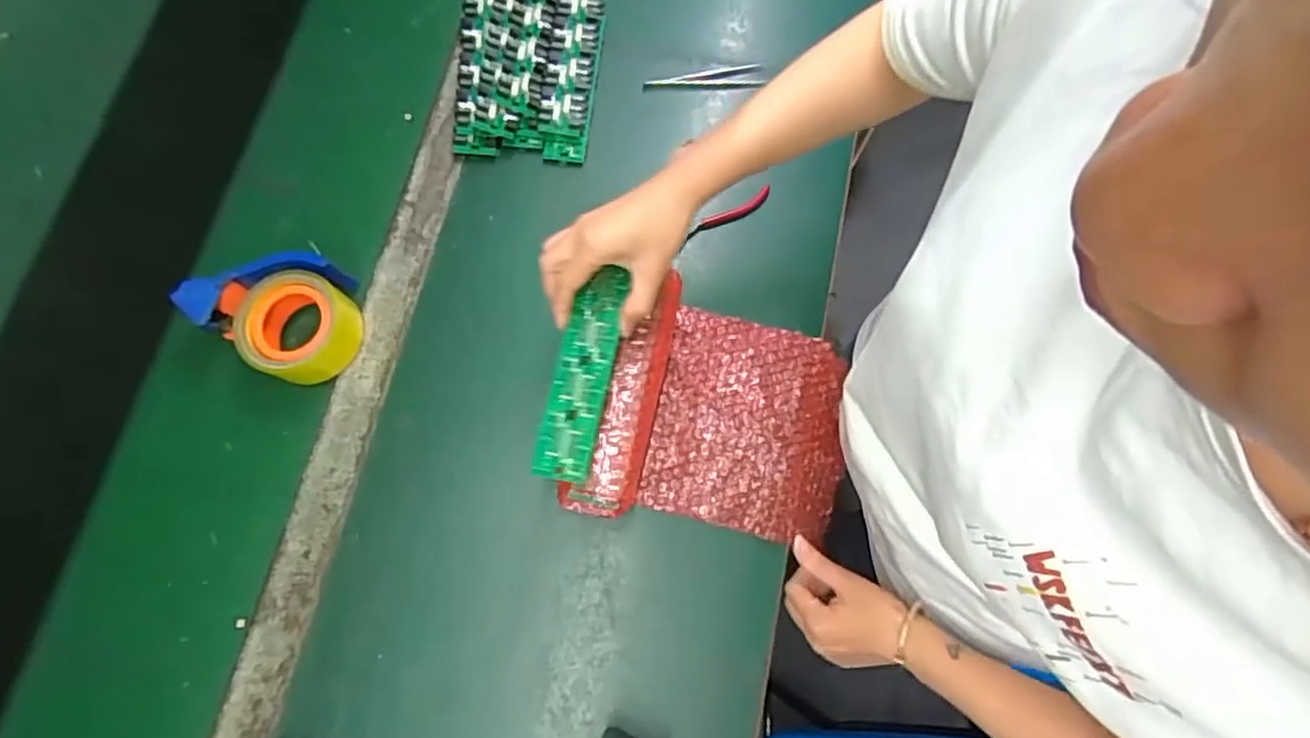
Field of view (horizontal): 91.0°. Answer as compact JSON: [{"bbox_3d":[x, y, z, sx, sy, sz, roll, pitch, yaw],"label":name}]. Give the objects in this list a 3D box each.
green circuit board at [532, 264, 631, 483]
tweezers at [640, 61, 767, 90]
[{"bbox_3d":[-0.054,0.002,0.486,0.041,0.010,0.161,12,74,2],"label":"green circuit board"},{"bbox_3d":[0.051,-0.313,0.692,0.125,0.015,0.026,-2,75,-2],"label":"tweezers"}]

